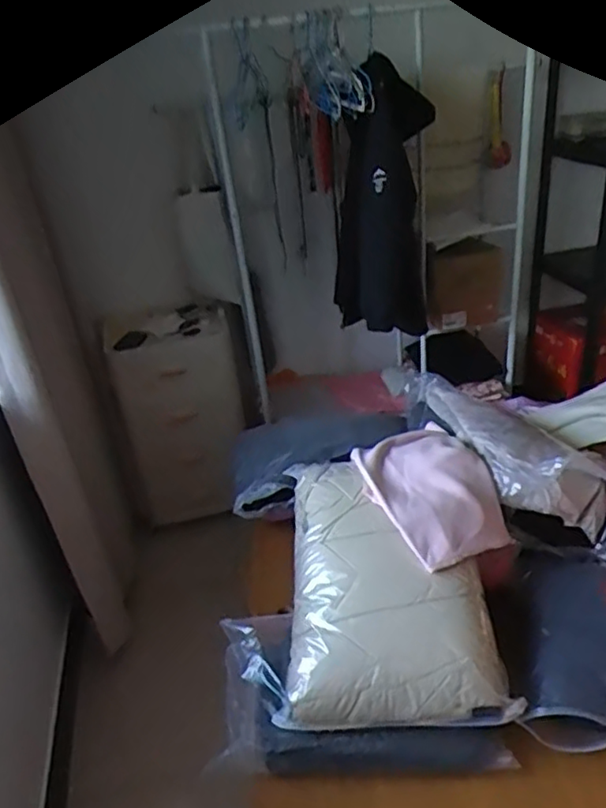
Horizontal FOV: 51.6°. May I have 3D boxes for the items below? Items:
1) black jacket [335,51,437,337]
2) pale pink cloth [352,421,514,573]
[{"bbox_3d":[0.222,-0.577,1.795,0.276,0.672,0.498,-4,30,6],"label":"black jacket"},{"bbox_3d":[0.246,0.162,1.213,0.228,0.086,0.325,-22,42,-15],"label":"pale pink cloth"}]

